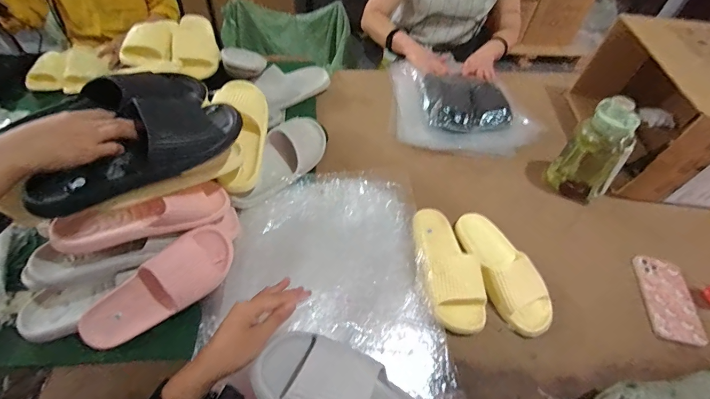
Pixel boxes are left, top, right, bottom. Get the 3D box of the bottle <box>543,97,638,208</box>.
[{"bbox_3d":[0.496,-0.089,0.726,0.096,0.234,0.087,13,51,6],"label":"bottle"}]

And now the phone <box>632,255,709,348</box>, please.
[{"bbox_3d":[0.572,0.180,0.627,0.085,0.016,0.158,7,53,11],"label":"phone"}]

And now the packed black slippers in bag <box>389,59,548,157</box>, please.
[{"bbox_3d":[0.292,-0.269,0.936,0.361,0.093,0.351,4,50,-1],"label":"packed black slippers in bag"}]

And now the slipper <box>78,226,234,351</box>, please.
[{"bbox_3d":[-0.303,0.143,0.548,0.238,0.059,0.101,-40,104,-18],"label":"slipper"}]

